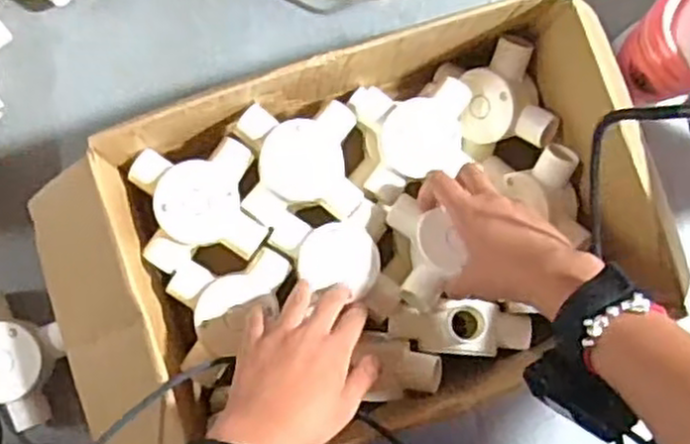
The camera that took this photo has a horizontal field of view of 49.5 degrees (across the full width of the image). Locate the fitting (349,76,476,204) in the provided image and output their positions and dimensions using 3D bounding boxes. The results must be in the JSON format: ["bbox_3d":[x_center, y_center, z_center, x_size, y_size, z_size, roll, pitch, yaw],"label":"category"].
[{"bbox_3d":[0.057,-0.068,0.622,0.089,0.050,0.091,-7,87,-9],"label":"fitting"}]

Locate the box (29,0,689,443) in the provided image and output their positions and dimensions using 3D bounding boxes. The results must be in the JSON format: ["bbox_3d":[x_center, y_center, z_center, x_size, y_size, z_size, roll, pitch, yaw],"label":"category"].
[{"bbox_3d":[-0.008,0.021,0.603,0.443,0.153,0.275,-17,89,-9],"label":"box"}]

